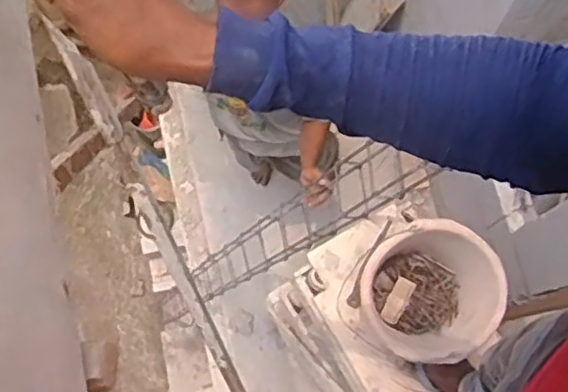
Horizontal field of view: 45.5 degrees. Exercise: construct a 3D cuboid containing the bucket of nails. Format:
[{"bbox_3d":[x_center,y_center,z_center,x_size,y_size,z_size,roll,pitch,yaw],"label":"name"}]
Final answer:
[{"bbox_3d":[0.312,0.200,1.460,0.293,0.180,0.265,-27,77,-5],"label":"bucket of nails"}]

